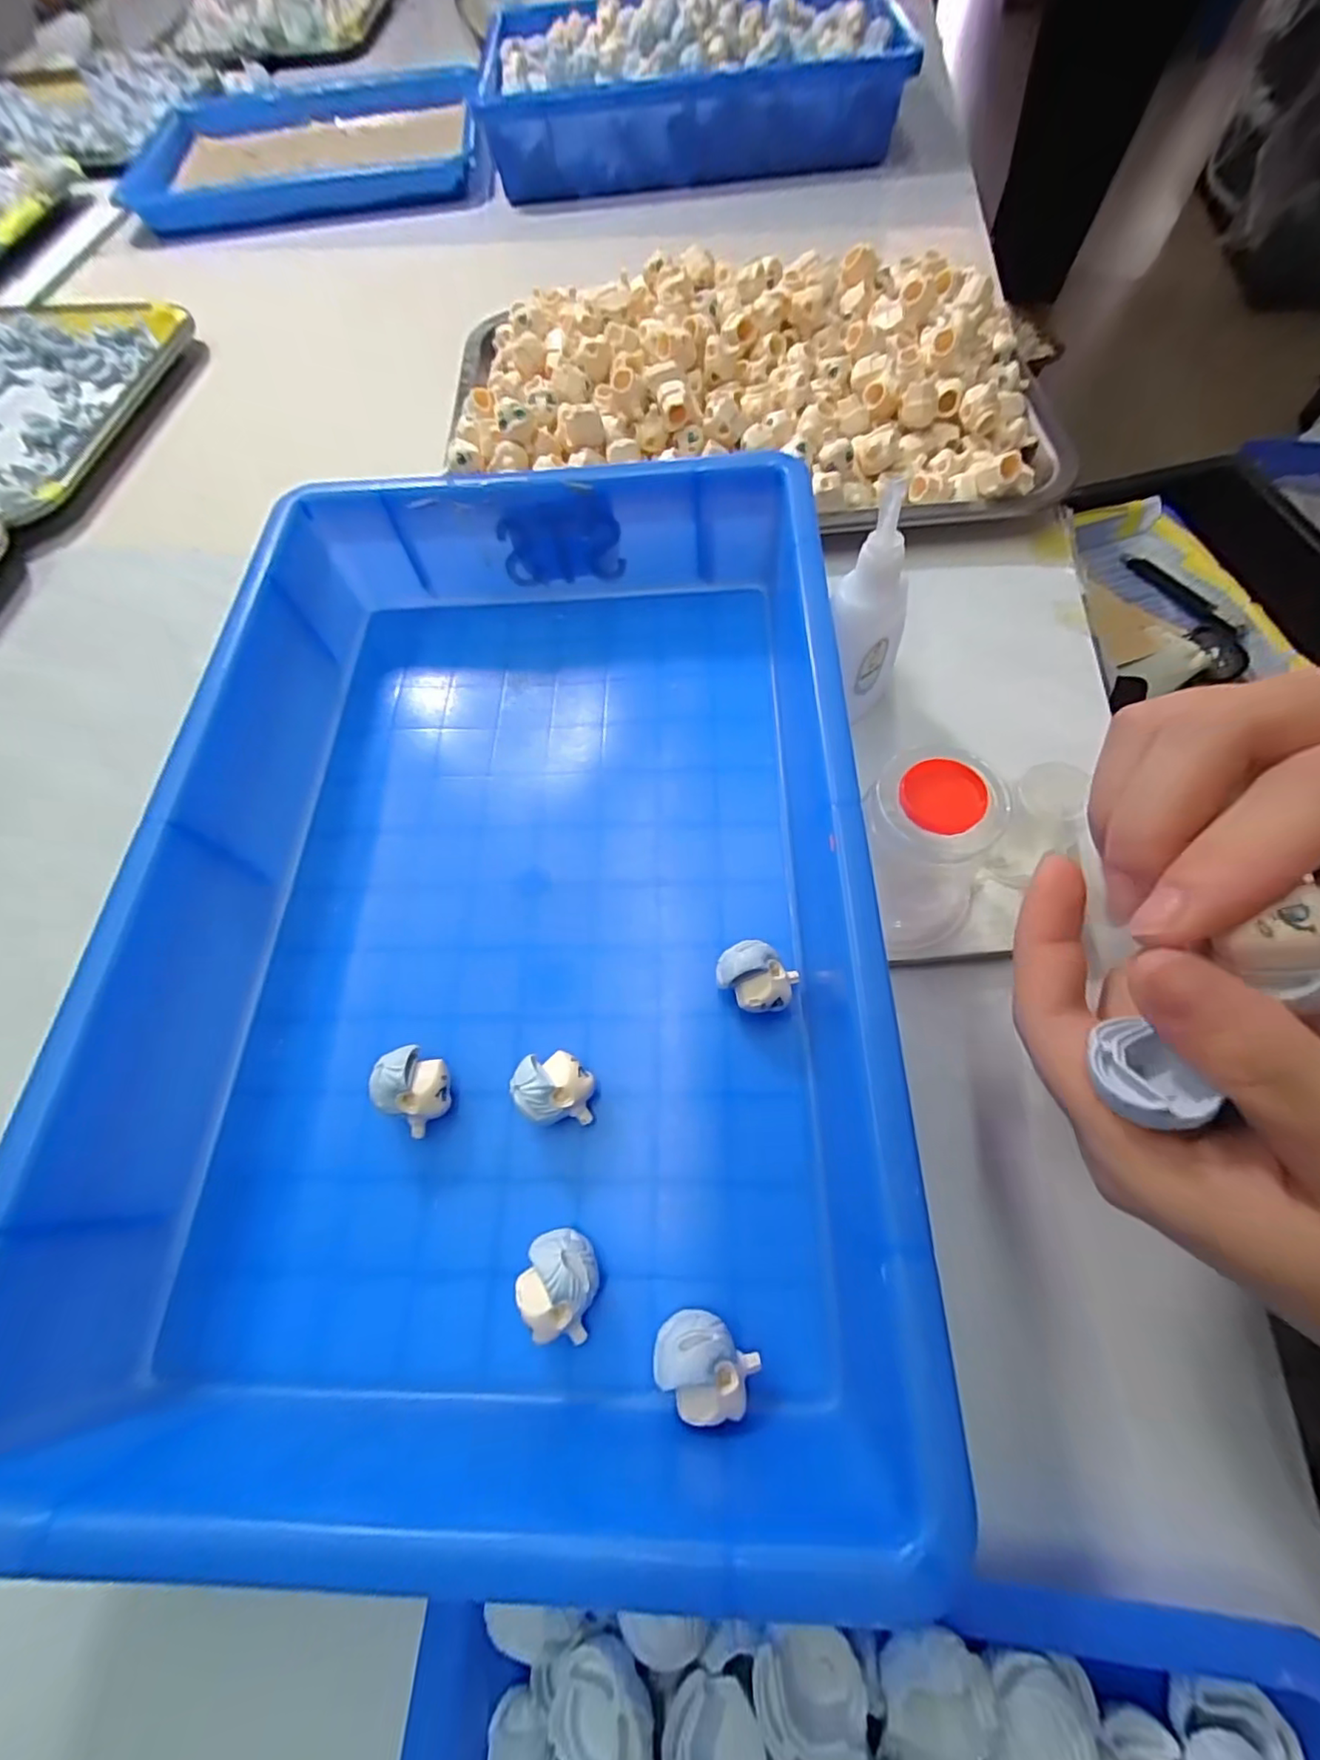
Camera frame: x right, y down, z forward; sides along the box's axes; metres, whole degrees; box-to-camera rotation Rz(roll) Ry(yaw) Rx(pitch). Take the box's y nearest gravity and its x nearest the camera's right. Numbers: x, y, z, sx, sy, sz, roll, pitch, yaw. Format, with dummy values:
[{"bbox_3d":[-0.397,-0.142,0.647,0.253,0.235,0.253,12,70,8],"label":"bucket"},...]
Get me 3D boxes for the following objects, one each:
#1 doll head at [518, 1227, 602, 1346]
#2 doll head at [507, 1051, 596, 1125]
[{"bbox_3d":[-0.030,0.124,0.181,0.023,0.023,0.027,12,68,8],"label":"doll head"},{"bbox_3d":[-0.036,0.073,0.205,0.025,0.024,0.023,-7,66,0],"label":"doll head"}]

